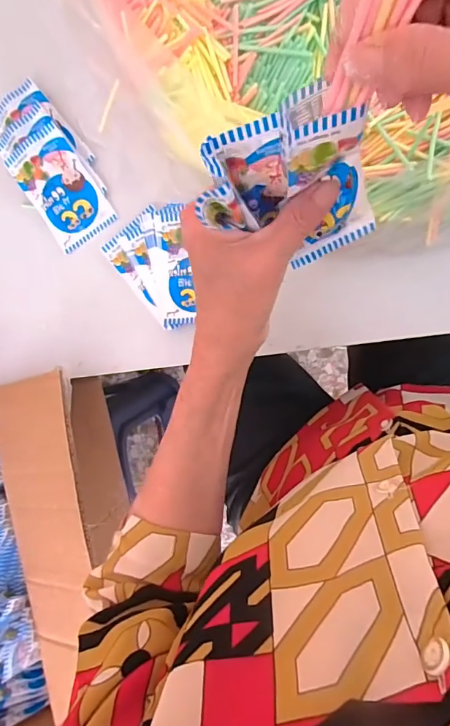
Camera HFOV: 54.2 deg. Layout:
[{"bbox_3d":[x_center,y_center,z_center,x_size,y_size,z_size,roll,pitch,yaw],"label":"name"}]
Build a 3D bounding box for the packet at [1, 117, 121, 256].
[{"bbox_3d":[-0.161,-0.170,0.424,0.063,0.016,0.103,-32,89,7],"label":"packet"}]

